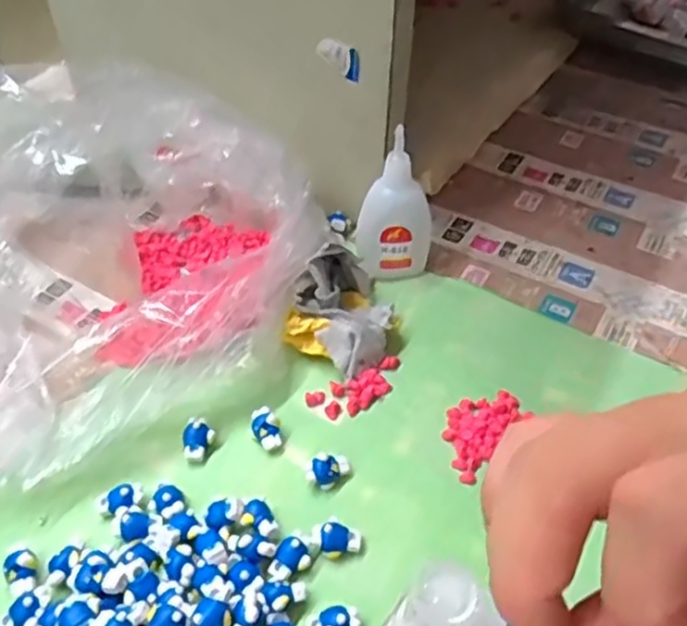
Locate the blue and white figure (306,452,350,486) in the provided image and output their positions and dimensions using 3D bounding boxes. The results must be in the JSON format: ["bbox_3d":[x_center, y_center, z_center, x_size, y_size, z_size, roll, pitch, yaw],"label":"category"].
[{"bbox_3d":[-0.008,0.076,0.335,0.022,0.013,0.013,-20,50,-17],"label":"blue and white figure"}]

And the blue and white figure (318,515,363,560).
[{"bbox_3d":[-0.002,0.103,0.309,0.017,0.010,0.016,0,47,0],"label":"blue and white figure"}]

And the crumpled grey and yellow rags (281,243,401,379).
[{"bbox_3d":[0.001,-0.005,0.394,0.066,0.036,0.068,27,52,23],"label":"crumpled grey and yellow rags"}]

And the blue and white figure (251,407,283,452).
[{"bbox_3d":[-0.039,0.059,0.352,0.013,0.011,0.022,-12,48,-11],"label":"blue and white figure"}]

